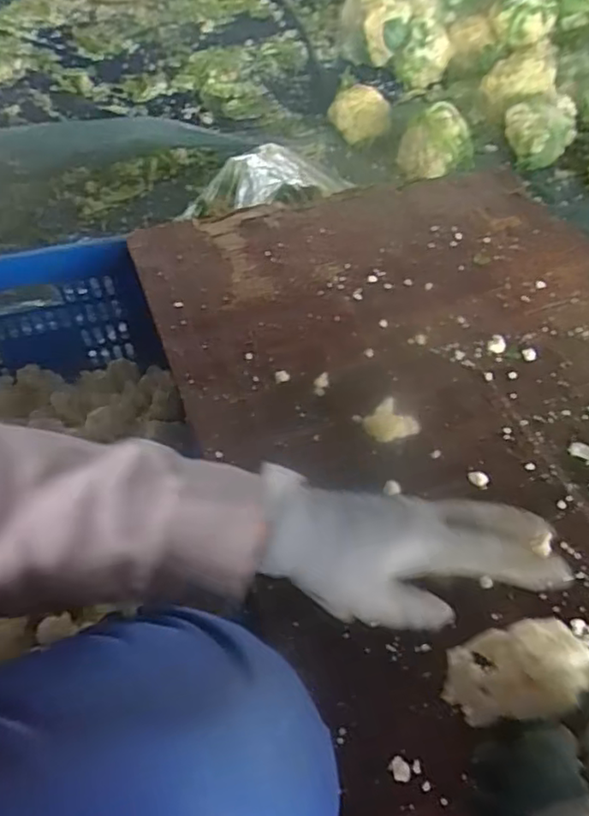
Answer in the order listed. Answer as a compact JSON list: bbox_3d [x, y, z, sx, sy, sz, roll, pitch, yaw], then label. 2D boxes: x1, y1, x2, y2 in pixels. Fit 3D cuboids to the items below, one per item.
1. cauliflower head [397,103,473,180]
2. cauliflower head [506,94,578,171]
[{"bbox_3d":[0.289,-0.543,1.289,0.124,0.102,0.110,-22,53,-16],"label":"cauliflower head"},{"bbox_3d":[0.509,-0.576,1.326,0.143,0.099,0.124,16,53,15],"label":"cauliflower head"}]

